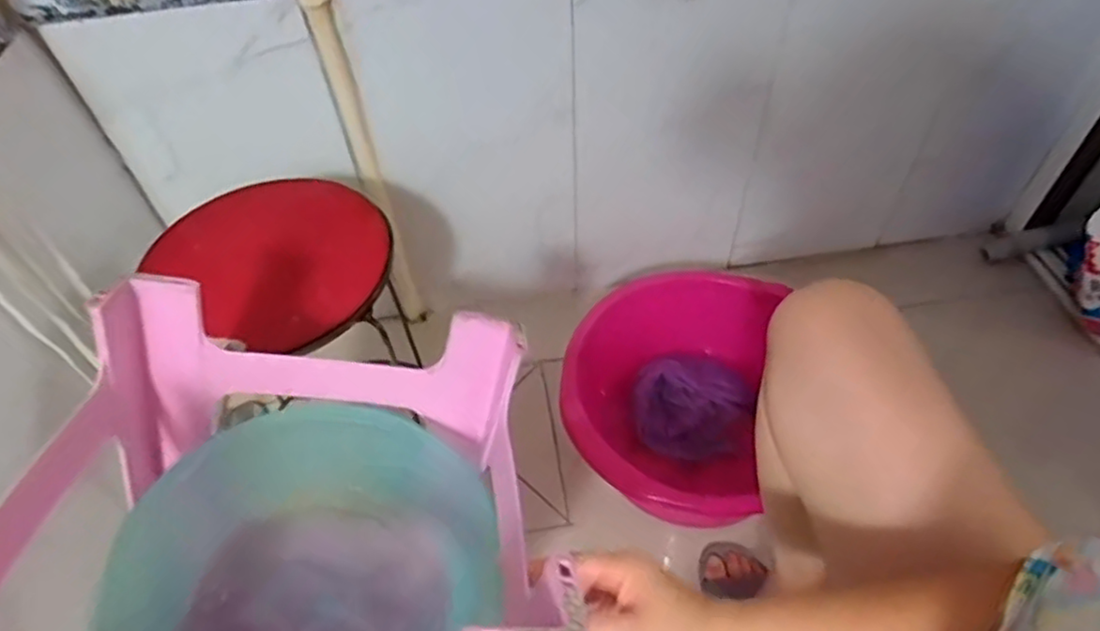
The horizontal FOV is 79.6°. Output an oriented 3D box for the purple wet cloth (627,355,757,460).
[{"bbox_3d":[0.243,0.159,1.124,0.203,0.050,0.182,-7,50,-2],"label":"purple wet cloth"}]

